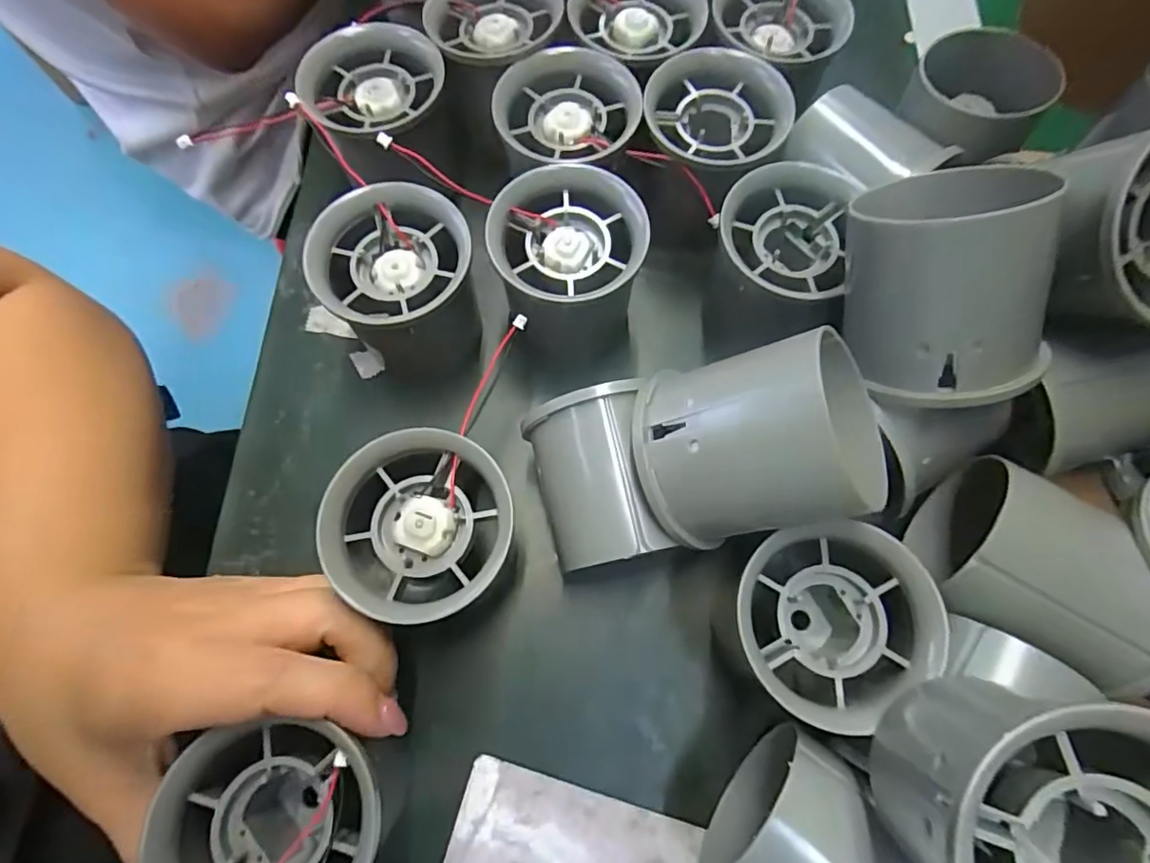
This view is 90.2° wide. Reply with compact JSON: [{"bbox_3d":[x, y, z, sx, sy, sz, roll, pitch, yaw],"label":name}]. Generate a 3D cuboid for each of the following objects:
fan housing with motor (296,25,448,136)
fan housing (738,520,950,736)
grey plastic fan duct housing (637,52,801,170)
[{"bbox_3d":[-0.079,-0.138,0.225,0.054,0.017,0.052,0,71,0],"label":"fan housing with motor"},{"bbox_3d":[0.074,0.060,0.183,0.053,0.056,0.050,0,71,0],"label":"fan housing"},{"bbox_3d":[0.055,-0.123,0.222,0.053,0.017,0.051,0,71,0],"label":"grey plastic fan duct housing"}]

